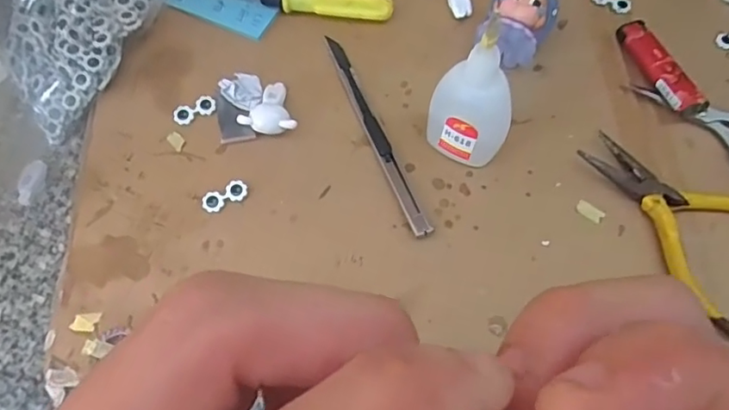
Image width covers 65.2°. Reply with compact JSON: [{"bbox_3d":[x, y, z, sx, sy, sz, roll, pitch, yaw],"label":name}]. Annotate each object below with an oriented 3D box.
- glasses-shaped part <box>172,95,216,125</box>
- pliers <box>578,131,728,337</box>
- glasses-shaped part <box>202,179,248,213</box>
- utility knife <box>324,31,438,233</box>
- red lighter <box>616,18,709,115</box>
[{"bbox_3d":[-0.106,-0.059,0.355,0.026,0.004,0.014,-22,66,-8],"label":"glasses-shaped part"},{"bbox_3d":[0.176,0.003,0.316,0.073,0.012,0.117,-38,70,-15],"label":"pliers"},{"bbox_3d":[-0.080,-0.005,0.329,0.027,0.005,0.013,-27,67,-11],"label":"glasses-shaped part"},{"bbox_3d":[0.005,-0.047,0.346,0.011,0.007,0.150,-21,66,-8],"label":"utility knife"},{"bbox_3d":[0.181,-0.085,0.353,0.017,0.020,0.076,-16,66,-6],"label":"red lighter"}]

